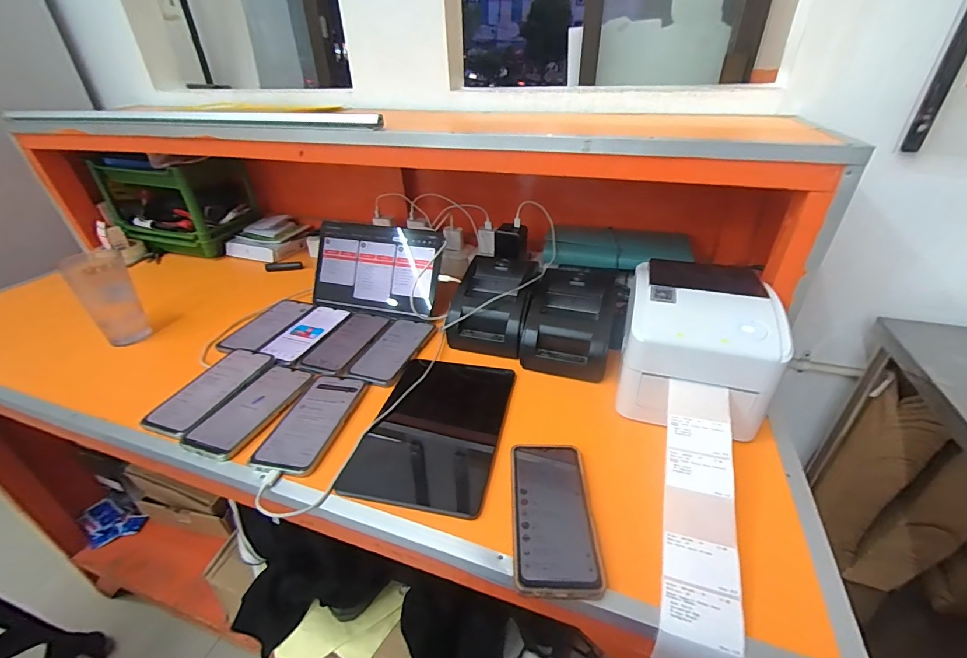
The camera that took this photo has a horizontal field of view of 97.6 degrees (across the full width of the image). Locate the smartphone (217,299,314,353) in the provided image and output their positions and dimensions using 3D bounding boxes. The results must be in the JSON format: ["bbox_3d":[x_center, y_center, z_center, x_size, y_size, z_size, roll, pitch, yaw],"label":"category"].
[{"bbox_3d":[-0.383,-0.011,0.759,0.086,0.013,0.178,10,35,17],"label":"smartphone"}]

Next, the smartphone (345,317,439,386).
[{"bbox_3d":[-0.146,0.033,0.687,0.086,0.009,0.166,9,35,16],"label":"smartphone"}]

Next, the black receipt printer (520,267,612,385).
[{"bbox_3d":[0.136,-0.011,0.659,0.129,0.100,0.142,10,35,17],"label":"black receipt printer"}]

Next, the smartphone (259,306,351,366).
[{"bbox_3d":[-0.307,0.006,0.732,0.083,0.006,0.171,9,34,15],"label":"smartphone"}]

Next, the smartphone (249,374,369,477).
[{"bbox_3d":[-0.222,0.117,0.558,0.082,0.009,0.173,5,34,10],"label":"smartphone"}]

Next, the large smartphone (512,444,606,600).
[{"bbox_3d":[0.070,0.183,0.433,0.079,0.006,0.164,1,33,3],"label":"large smartphone"}]

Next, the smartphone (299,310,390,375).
[{"bbox_3d":[-0.230,0.017,0.712,0.083,0.007,0.171,9,34,16],"label":"smartphone"}]

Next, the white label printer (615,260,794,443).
[{"bbox_3d":[0.270,0.017,0.546,0.165,0.140,0.176,9,34,16],"label":"white label printer"}]

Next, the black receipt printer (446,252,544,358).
[{"bbox_3d":[0.018,-0.042,0.704,0.121,0.098,0.144,10,35,16],"label":"black receipt printer"}]

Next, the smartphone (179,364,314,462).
[{"bbox_3d":[-0.313,0.107,0.577,0.085,0.008,0.168,10,35,17],"label":"smartphone"}]

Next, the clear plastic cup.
[{"bbox_3d":[-0.643,-0.057,0.731,0.096,0.138,0.077,27,42,36],"label":"clear plastic cup"}]

